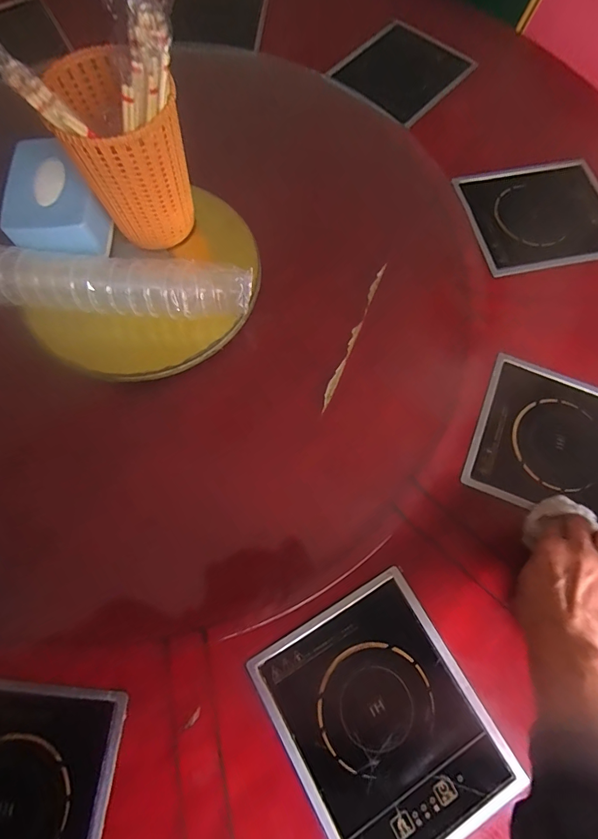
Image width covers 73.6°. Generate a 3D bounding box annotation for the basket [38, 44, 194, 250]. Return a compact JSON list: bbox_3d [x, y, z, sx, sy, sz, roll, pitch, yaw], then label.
[{"bbox_3d":[-0.198,-0.308,0.479,0.124,0.193,0.131,-17,72,-5],"label":"basket"}]

